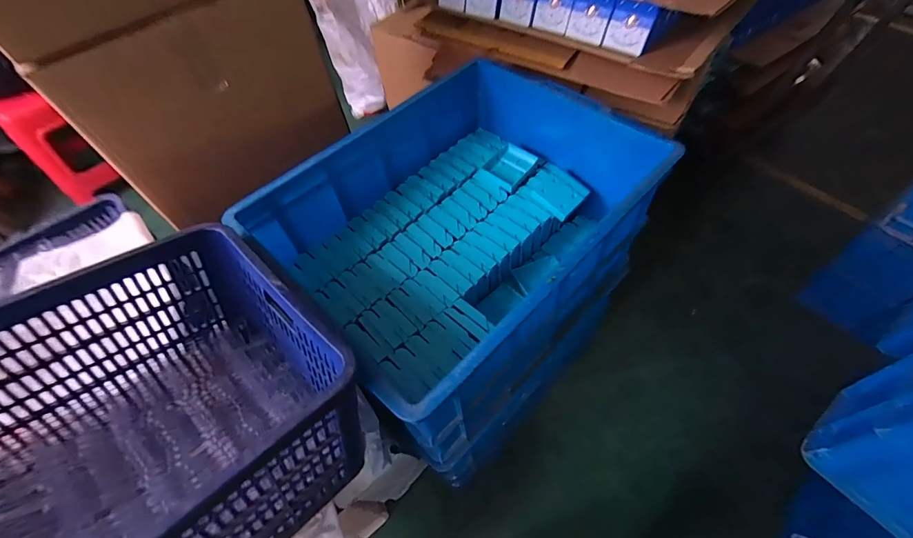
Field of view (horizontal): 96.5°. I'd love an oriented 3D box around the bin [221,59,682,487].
[{"bbox_3d":[0.011,-0.089,0.919,0.783,0.320,0.583,-41,62,-21],"label":"bin"}]

